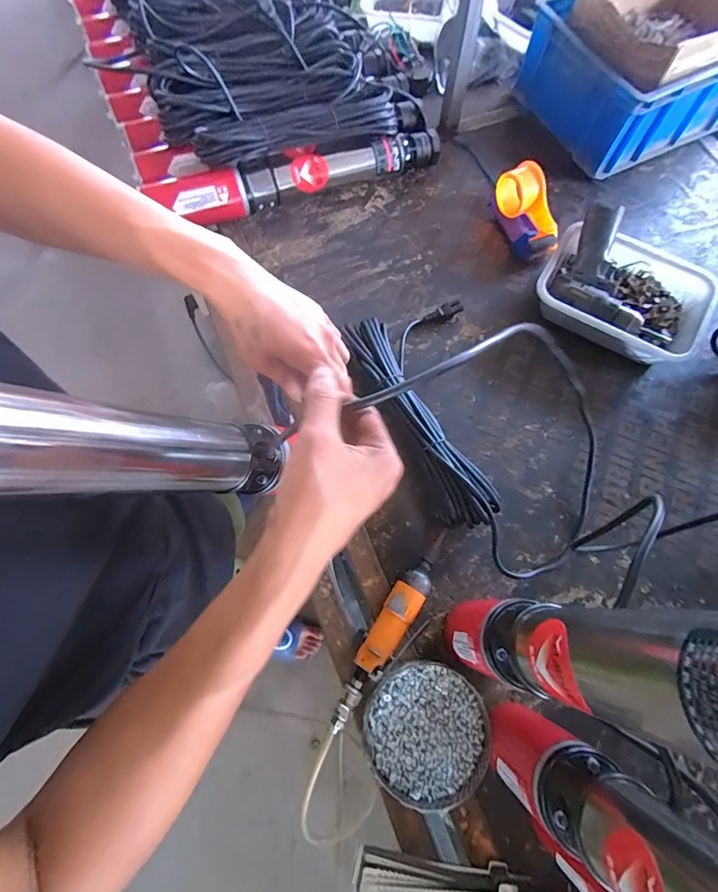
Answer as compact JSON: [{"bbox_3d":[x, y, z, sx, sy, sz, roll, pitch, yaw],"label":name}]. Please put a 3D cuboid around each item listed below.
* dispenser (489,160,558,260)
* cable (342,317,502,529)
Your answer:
[{"bbox_3d":[0.288,-0.401,0.726,0.065,0.080,0.148,-19,72,-8],"label":"dispenser"},{"bbox_3d":[0.076,-0.040,0.609,0.074,0.061,0.347,-28,74,-11],"label":"cable"}]

